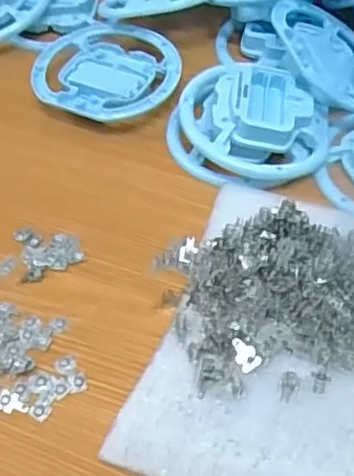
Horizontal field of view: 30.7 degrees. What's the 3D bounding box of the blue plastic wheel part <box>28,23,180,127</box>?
[{"bbox_3d":[-0.052,-0.119,0.476,0.102,0.022,0.110,-1,52,2],"label":"blue plastic wheel part"}]

